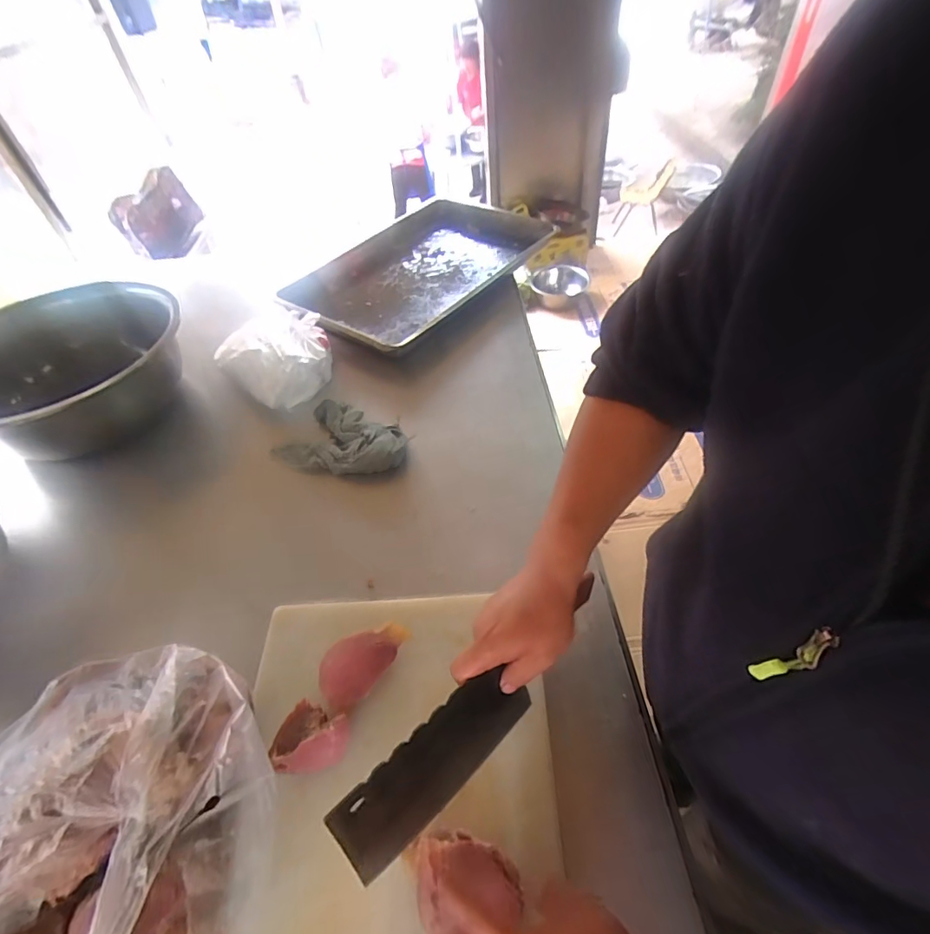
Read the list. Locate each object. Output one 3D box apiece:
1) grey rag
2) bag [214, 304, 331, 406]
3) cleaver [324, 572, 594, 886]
[{"bbox_3d":[-0.193,-0.044,0.790,0.208,0.037,0.138,21,55,22],"label":"grey rag"},{"bbox_3d":[-0.338,-0.212,0.920,0.198,0.089,0.208,30,59,27],"label":"bag"},{"bbox_3d":[0.018,0.213,0.446,0.303,0.085,0.023,-35,27,-27],"label":"cleaver"}]

